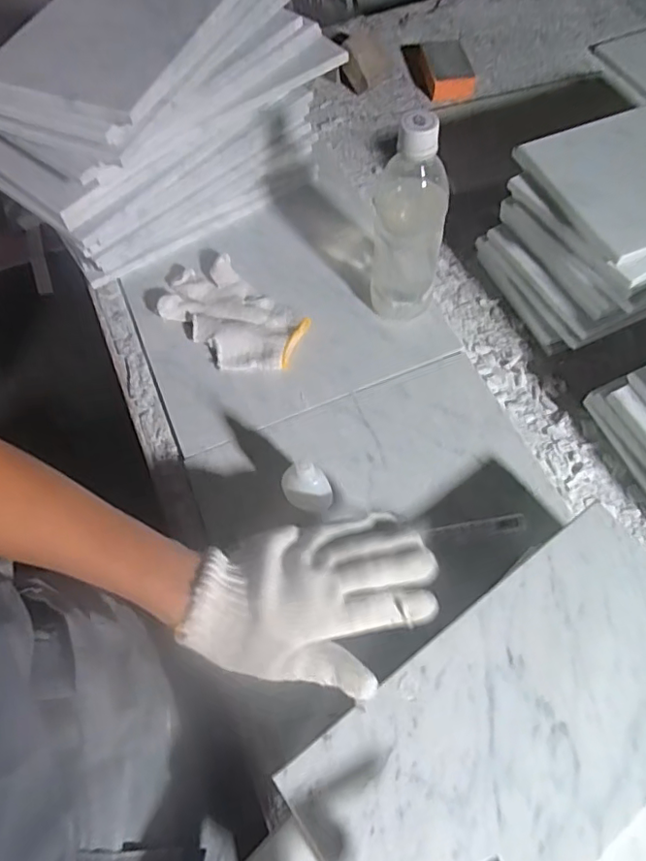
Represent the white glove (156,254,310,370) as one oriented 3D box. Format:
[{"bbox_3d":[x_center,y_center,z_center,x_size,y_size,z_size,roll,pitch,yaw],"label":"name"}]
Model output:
[{"bbox_3d":[-0.098,-0.121,0.603,0.093,0.021,0.164,-42,69,-19],"label":"white glove"}]

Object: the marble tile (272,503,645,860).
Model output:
[{"bbox_3d":[0.139,0.196,0.367,0.297,0.009,0.159,-34,67,-16],"label":"marble tile"}]

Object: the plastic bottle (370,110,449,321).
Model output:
[{"bbox_3d":[0.080,-0.189,0.531,0.063,0.217,0.059,8,62,5],"label":"plastic bottle"}]

